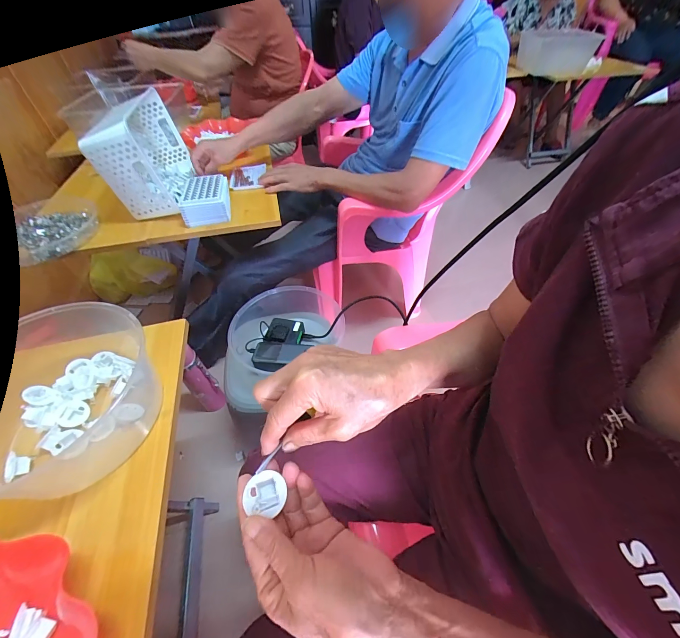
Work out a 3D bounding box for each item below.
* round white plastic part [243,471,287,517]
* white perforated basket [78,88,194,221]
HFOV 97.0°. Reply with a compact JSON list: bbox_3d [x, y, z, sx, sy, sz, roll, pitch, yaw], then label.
[{"bbox_3d":[-0.056,0.131,0.228,0.027,0.006,0.028,-8,49,-5],"label":"round white plastic part"},{"bbox_3d":[-0.462,-0.390,0.719,0.113,0.192,0.294,-8,49,-5],"label":"white perforated basket"}]

